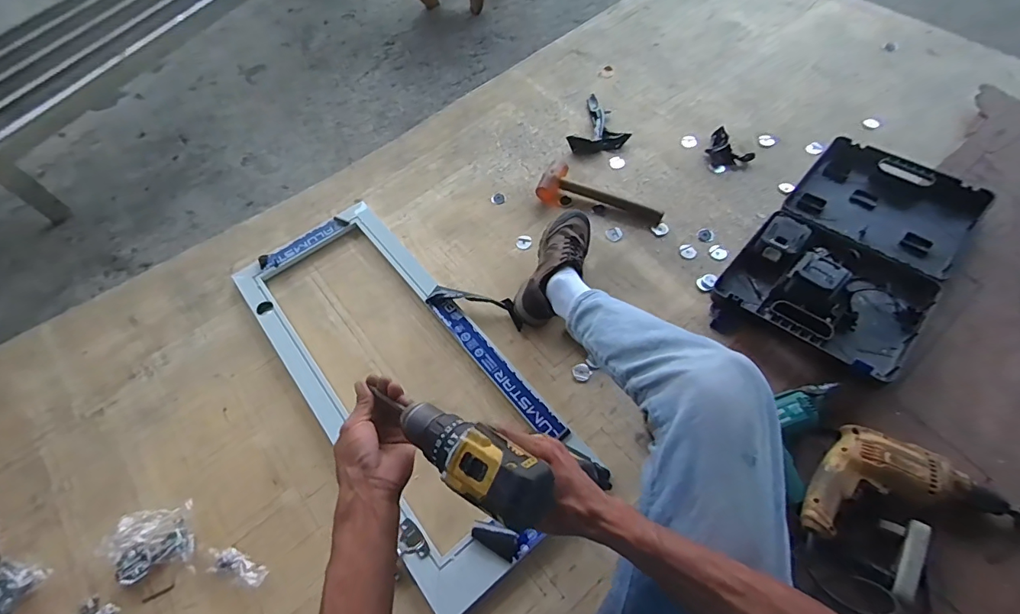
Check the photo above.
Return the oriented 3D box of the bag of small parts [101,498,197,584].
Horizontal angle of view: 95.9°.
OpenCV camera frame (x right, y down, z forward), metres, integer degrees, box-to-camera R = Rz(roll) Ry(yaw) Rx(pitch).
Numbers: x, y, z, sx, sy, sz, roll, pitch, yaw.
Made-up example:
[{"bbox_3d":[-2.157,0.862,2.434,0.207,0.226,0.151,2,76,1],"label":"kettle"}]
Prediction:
[{"bbox_3d":[-0.576,0.377,0.737,0.133,0.044,0.097,-21,60,-8],"label":"bag of small parts"}]

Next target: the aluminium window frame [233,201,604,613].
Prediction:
[{"bbox_3d":[-0.218,0.107,0.877,0.330,0.034,0.805,-37,64,-16],"label":"aluminium window frame"}]

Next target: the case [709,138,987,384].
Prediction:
[{"bbox_3d":[0.675,-0.110,0.914,0.315,0.074,0.556,38,69,23],"label":"case"}]

